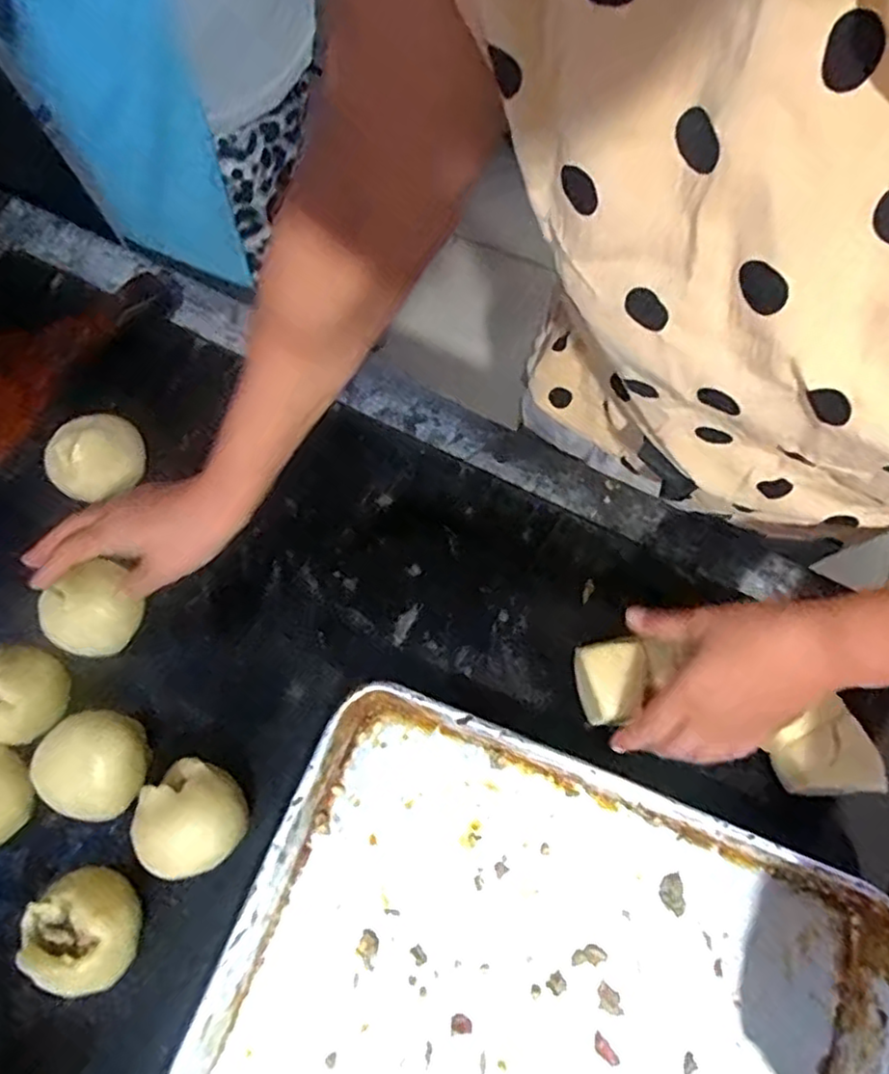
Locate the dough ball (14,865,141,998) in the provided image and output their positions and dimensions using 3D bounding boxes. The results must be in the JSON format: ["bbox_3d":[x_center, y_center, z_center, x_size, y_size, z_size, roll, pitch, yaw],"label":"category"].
[{"bbox_3d":[-0.244,0.273,0.464,0.065,0.063,0.078,-10,71,-1],"label":"dough ball"}]

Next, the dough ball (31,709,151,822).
[{"bbox_3d":[-0.257,0.169,0.500,0.067,0.054,0.070,-1,71,2],"label":"dough ball"}]

